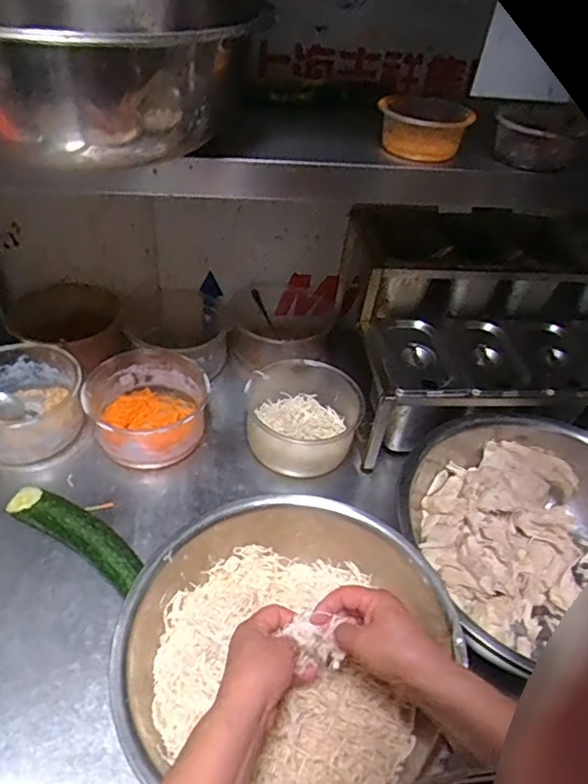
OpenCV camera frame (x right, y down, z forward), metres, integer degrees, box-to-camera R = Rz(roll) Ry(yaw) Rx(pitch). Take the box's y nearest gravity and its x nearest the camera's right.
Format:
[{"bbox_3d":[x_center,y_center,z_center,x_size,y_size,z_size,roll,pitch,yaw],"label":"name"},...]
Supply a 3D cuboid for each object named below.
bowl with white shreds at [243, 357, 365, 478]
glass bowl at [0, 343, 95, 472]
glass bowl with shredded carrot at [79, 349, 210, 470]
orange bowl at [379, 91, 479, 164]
[{"bbox_3d":[0.006,0.035,0.880,0.179,0.088,0.165,4,43,-4],"label":"bowl with white shreds"},{"bbox_3d":[-0.396,0.016,0.831,0.166,0.089,0.178,4,43,-4],"label":"glass bowl"},{"bbox_3d":[-0.219,0.022,0.856,0.171,0.098,0.156,4,43,-4],"label":"glass bowl with shredded carrot"},{"bbox_3d":[0.140,-0.288,0.621,0.092,0.055,0.075,7,43,-1],"label":"orange bowl"}]

